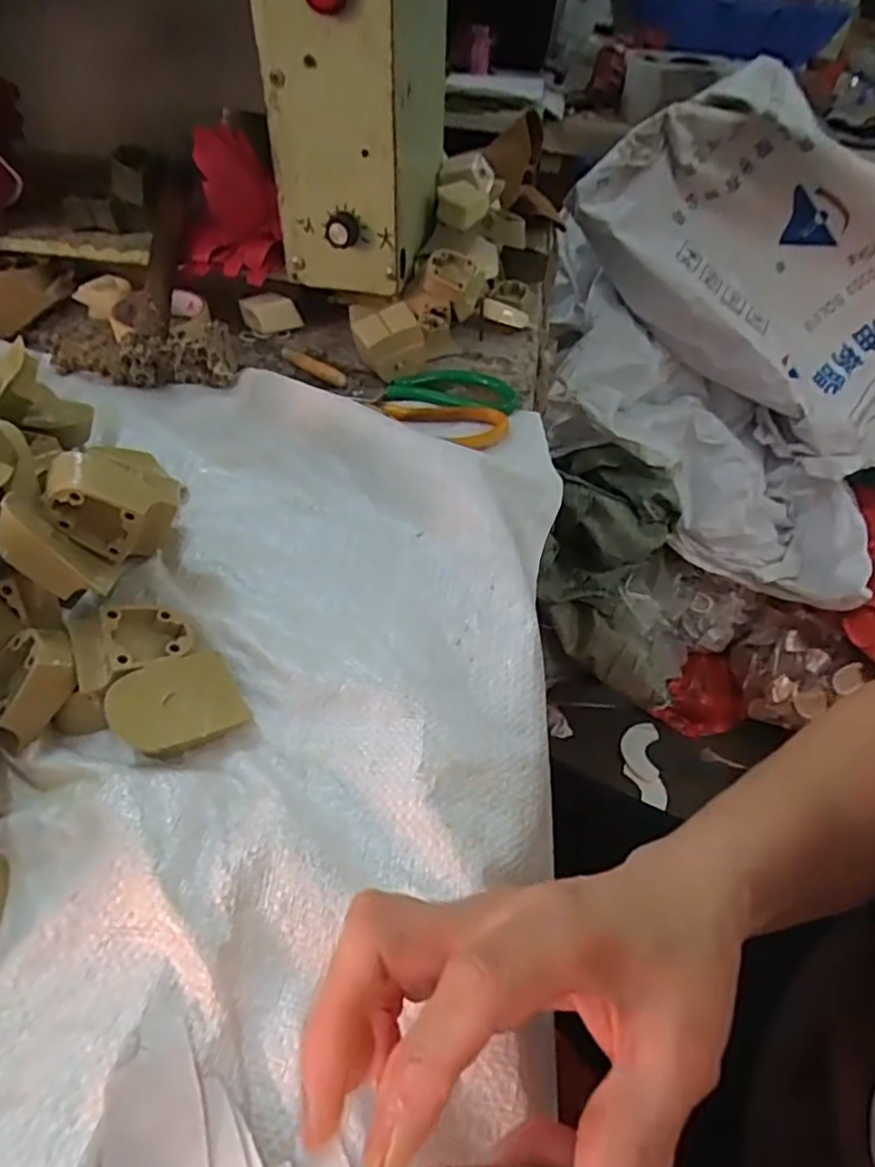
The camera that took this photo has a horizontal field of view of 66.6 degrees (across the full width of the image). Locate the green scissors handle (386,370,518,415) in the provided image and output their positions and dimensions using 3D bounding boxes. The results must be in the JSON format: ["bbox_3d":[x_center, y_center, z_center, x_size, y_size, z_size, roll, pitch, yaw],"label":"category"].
[{"bbox_3d":[0.014,-0.154,0.529,0.098,0.013,0.051,14,46,9],"label":"green scissors handle"}]

